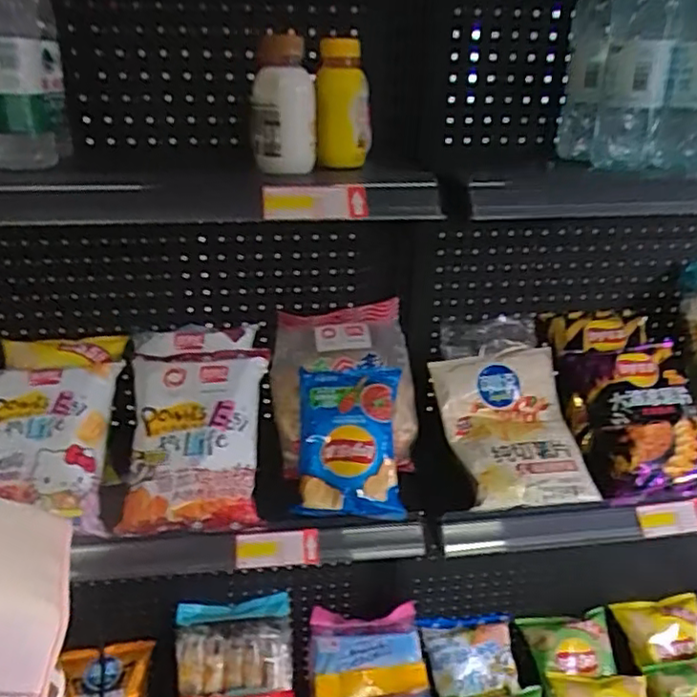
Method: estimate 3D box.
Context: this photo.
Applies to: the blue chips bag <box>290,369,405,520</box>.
[{"bbox_3d":[0.000,0.114,0.808,0.125,0.188,0.050,4,-21,-7],"label":"blue chips bag"}]

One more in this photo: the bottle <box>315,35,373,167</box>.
[{"bbox_3d":[-0.003,-0.251,0.667,0.059,0.118,0.057,1,24,1],"label":"bottle"}]

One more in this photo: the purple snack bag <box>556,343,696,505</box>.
[{"bbox_3d":[0.387,0.095,0.860,0.168,0.082,0.215,-3,65,-6],"label":"purple snack bag"}]

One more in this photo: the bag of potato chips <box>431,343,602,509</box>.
[{"bbox_3d":[0.214,0.103,0.843,0.162,0.029,0.215,-6,55,-10],"label":"bag of potato chips"}]

